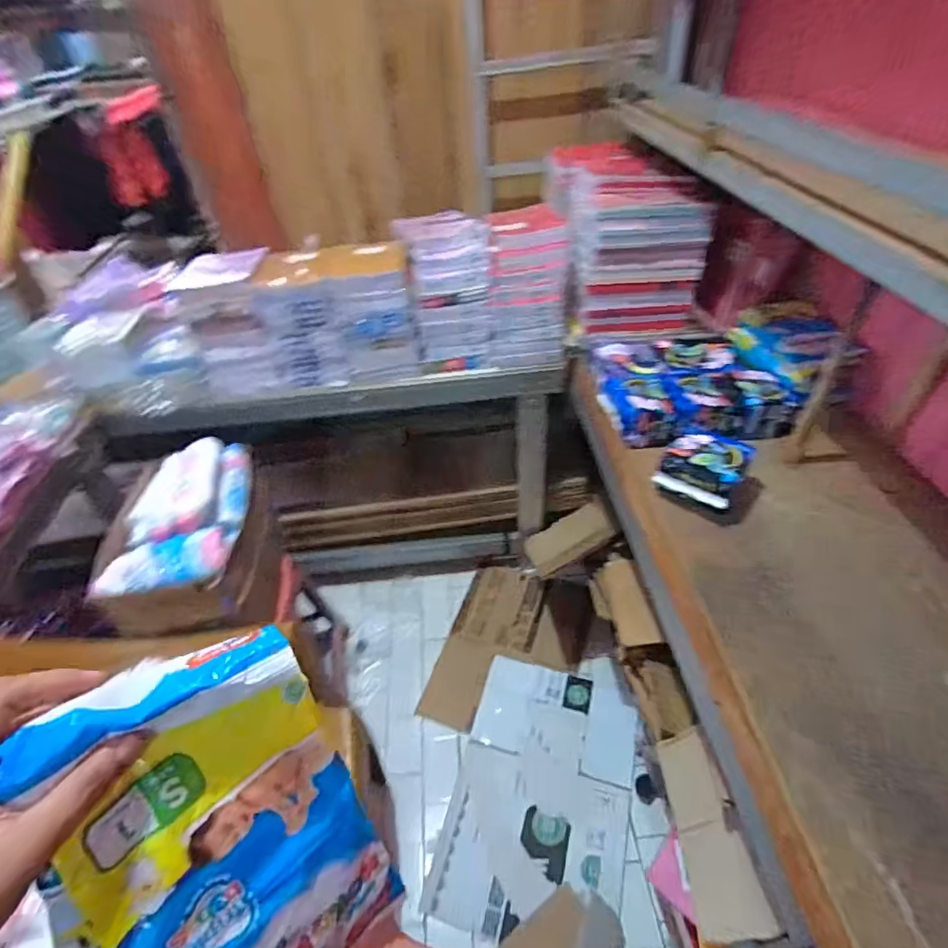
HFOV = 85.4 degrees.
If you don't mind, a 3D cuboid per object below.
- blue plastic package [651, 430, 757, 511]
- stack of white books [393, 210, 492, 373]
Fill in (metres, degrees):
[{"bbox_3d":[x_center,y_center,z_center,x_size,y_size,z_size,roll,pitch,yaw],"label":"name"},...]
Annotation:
[{"bbox_3d":[0.390,-0.015,0.869,0.121,0.070,0.130,25,51,28],"label":"blue plastic package"},{"bbox_3d":[-0.061,-0.424,1.203,0.189,0.282,0.208,-5,43,-1],"label":"stack of white books"}]

